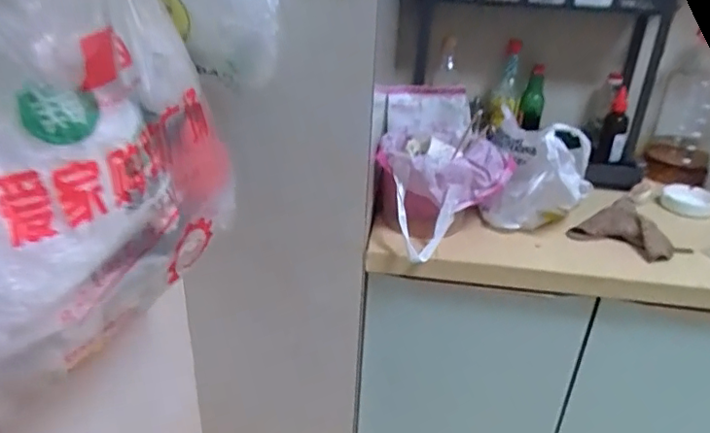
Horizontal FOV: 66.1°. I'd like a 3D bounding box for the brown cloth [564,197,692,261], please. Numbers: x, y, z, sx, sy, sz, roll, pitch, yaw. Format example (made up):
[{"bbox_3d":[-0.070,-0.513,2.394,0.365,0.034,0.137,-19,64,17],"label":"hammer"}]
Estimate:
[{"bbox_3d":[0.491,0.027,0.971,0.191,0.055,0.092,21,36,26],"label":"brown cloth"}]

